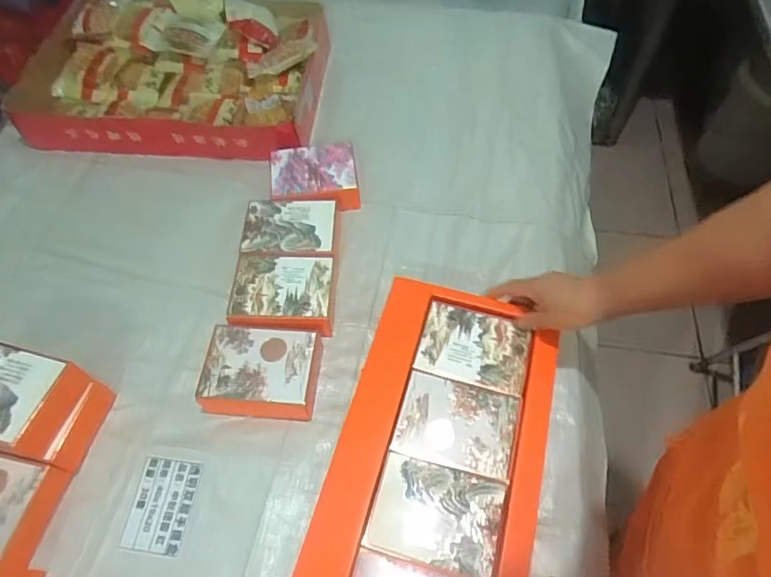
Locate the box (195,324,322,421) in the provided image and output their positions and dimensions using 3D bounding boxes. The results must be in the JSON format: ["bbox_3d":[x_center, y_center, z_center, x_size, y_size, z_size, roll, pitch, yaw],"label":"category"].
[{"bbox_3d":[-0.147,0.101,0.629,0.134,0.053,0.097,2,58,1],"label":"box"}]

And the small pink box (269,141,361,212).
[{"bbox_3d":[-0.107,-0.167,0.783,0.126,0.048,0.101,-6,58,-5],"label":"small pink box"}]

